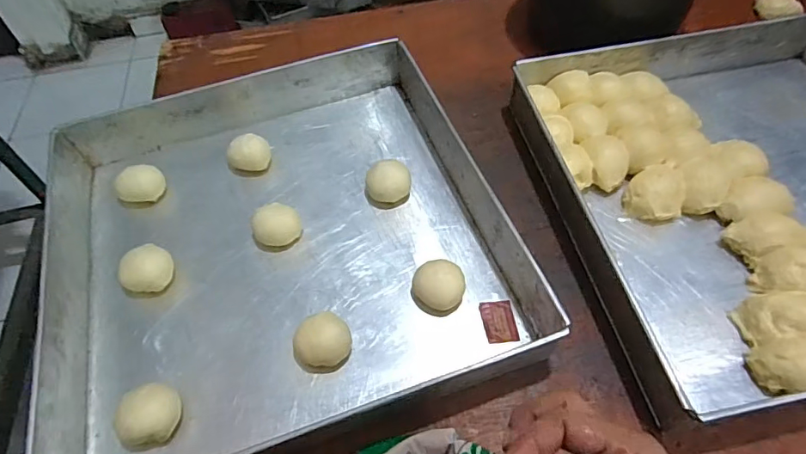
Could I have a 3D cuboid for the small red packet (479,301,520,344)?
[{"bbox_3d":[0.087,0.085,0.449,0.028,0.004,0.040,-8,54,-2],"label":"small red packet"}]

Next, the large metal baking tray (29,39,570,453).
[{"bbox_3d":[-0.126,-0.001,0.491,0.395,0.064,0.399,-19,58,-8],"label":"large metal baking tray"}]

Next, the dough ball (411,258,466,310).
[{"bbox_3d":[0.034,0.055,0.462,0.045,0.037,0.043,-2,54,3],"label":"dough ball"}]

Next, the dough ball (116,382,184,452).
[{"bbox_3d":[-0.204,0.152,0.406,0.049,0.032,0.050,-2,54,3],"label":"dough ball"}]

